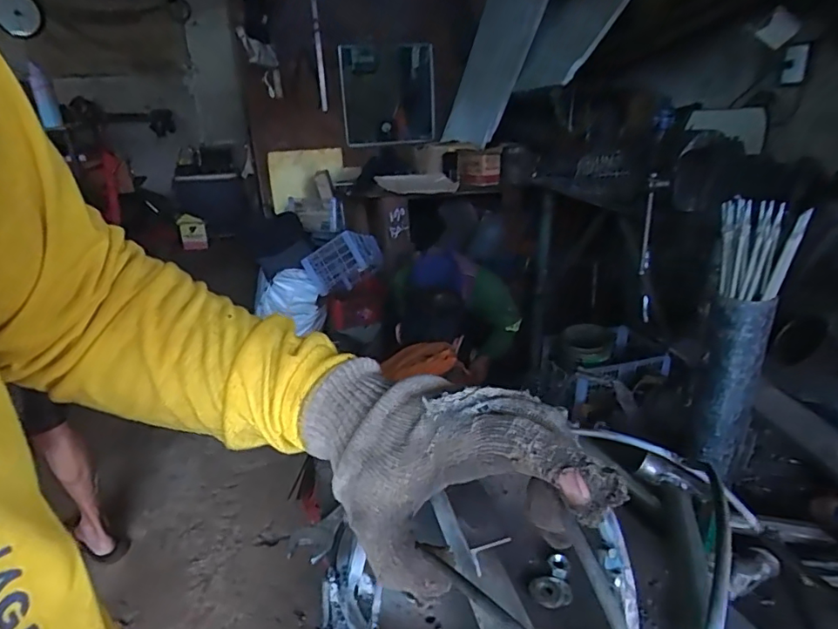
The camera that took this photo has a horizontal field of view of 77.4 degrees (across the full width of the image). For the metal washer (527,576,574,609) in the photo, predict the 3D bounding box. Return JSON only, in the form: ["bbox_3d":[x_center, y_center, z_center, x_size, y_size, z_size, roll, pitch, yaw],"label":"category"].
[{"bbox_3d":[0.101,0.213,0.402,0.032,0.006,0.025,5,24,19],"label":"metal washer"}]

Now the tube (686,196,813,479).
[{"bbox_3d":[0.294,0.026,0.486,0.063,0.247,0.051,12,27,32],"label":"tube"}]

